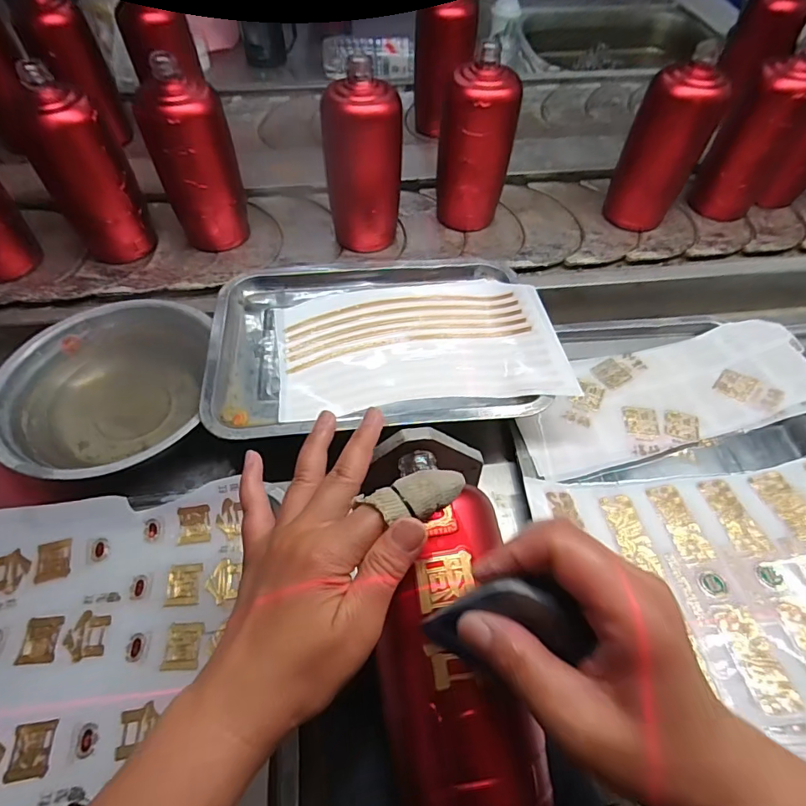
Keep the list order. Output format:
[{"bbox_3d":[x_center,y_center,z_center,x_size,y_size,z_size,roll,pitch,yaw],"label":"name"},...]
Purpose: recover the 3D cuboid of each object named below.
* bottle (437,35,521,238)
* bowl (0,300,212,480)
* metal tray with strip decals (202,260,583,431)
[{"bbox_3d":[0.082,-0.289,0.550,0.068,0.178,0.062,-29,63,-19],"label":"bottle"},{"bbox_3d":[-0.273,-0.008,0.449,0.177,0.058,0.191,1,57,-2],"label":"bowl"},{"bbox_3d":[-0.020,-0.063,0.457,0.311,0.025,0.206,-6,55,-3],"label":"metal tray with strip decals"}]

